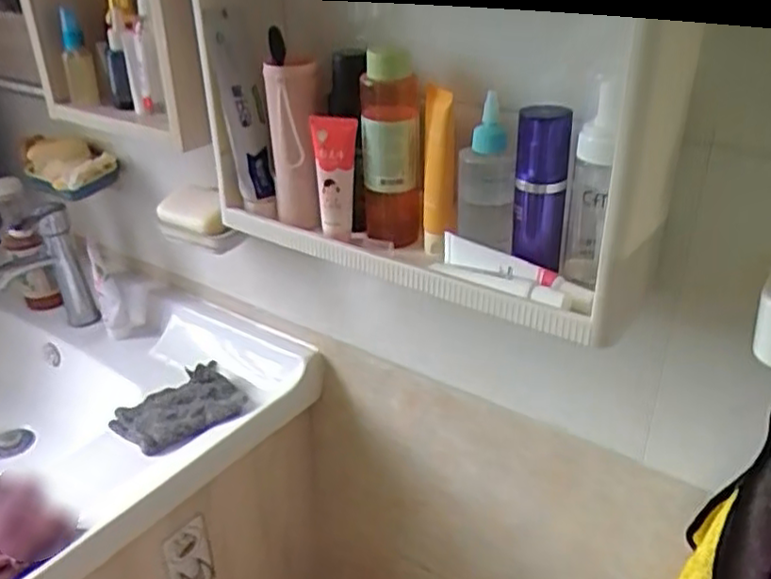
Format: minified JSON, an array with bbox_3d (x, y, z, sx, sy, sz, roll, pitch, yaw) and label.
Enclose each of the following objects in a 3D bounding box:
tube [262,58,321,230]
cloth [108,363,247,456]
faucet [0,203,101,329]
[{"bbox_3d":[-0.087,-0.137,0.665,0.050,0.149,0.063,-4,30,-3],"label":"tube"},{"bbox_3d":[-0.245,0.141,0.835,0.107,0.029,0.133,24,38,37],"label":"cloth"},{"bbox_3d":[-0.481,-0.014,0.970,0.125,0.187,0.066,-26,38,-36],"label":"faucet"}]

